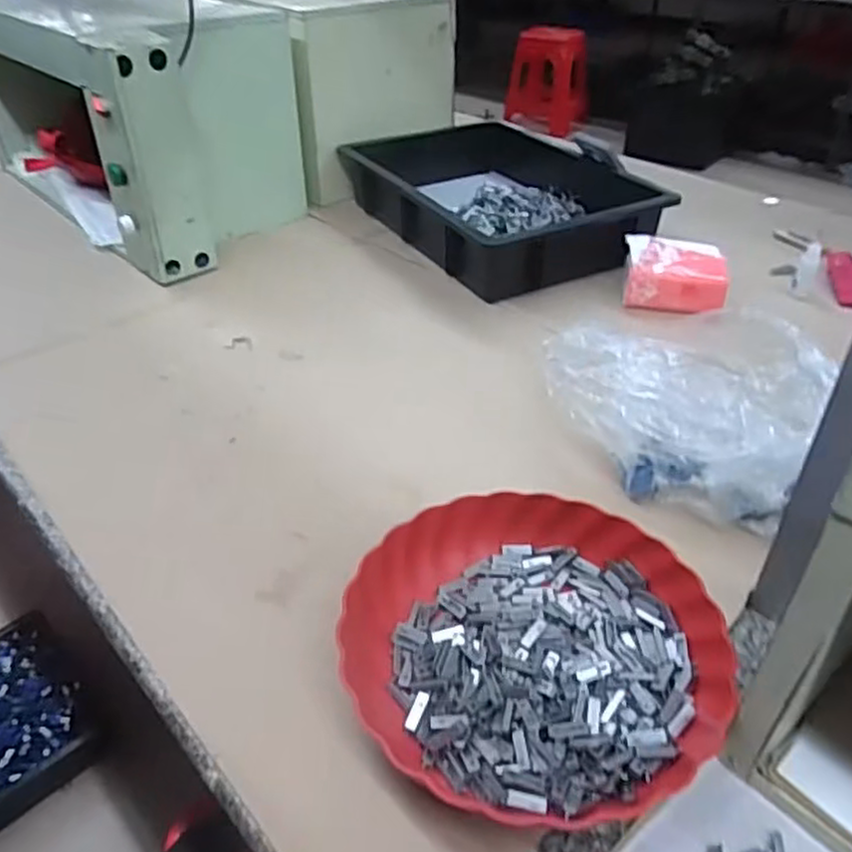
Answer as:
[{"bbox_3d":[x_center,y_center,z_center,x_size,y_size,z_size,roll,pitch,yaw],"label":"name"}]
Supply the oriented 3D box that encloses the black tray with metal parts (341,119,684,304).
[{"bbox_3d":[0.106,-0.343,1.066,0.314,0.094,0.458,-21,42,-24],"label":"black tray with metal parts"}]

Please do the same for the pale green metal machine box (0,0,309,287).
[{"bbox_3d":[-0.466,-0.506,1.118,0.336,0.296,0.673,-27,45,-30],"label":"pale green metal machine box"}]

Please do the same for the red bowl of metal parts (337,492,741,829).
[{"bbox_3d":[0.074,0.143,0.479,0.240,0.050,0.223,-1,38,0],"label":"red bowl of metal parts"}]

